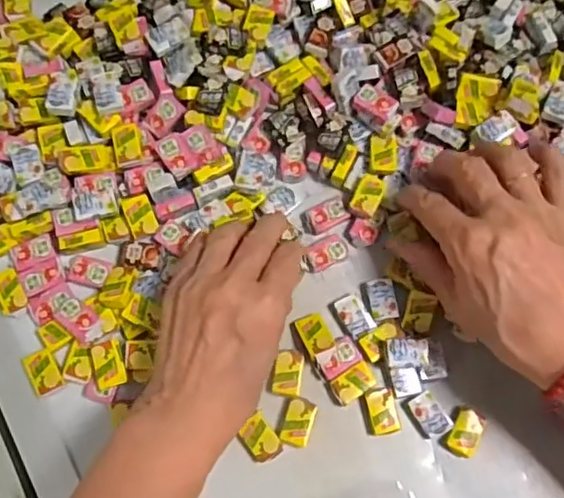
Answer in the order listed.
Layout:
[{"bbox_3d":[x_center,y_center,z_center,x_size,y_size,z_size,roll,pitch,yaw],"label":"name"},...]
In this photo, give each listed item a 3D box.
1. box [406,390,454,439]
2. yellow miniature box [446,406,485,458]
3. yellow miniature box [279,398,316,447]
[{"bbox_3d":[0.087,0.096,0.349,0.017,0.004,0.024,-32,78,-9],"label":"box"},{"bbox_3d":[0.107,0.107,0.349,0.018,0.007,0.026,26,76,6],"label":"yellow miniature box"},{"bbox_3d":[0.010,0.101,0.349,0.017,0.005,0.026,16,75,3],"label":"yellow miniature box"}]

